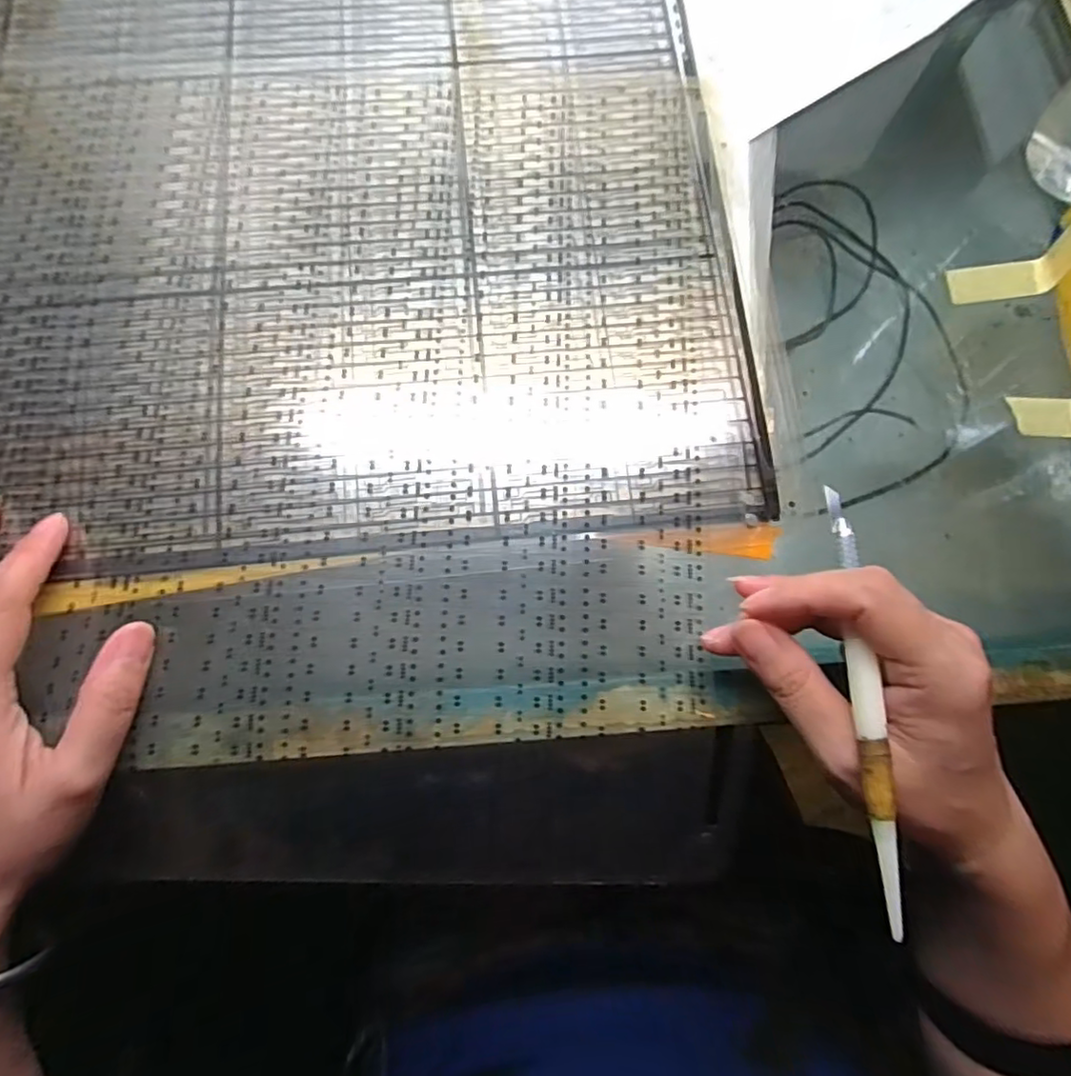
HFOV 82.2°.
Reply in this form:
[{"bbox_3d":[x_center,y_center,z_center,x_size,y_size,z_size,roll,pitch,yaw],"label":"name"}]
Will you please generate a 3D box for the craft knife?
[{"bbox_3d":[0.115,0.053,0.213,0.007,0.006,0.148,0,74,-1],"label":"craft knife"}]

